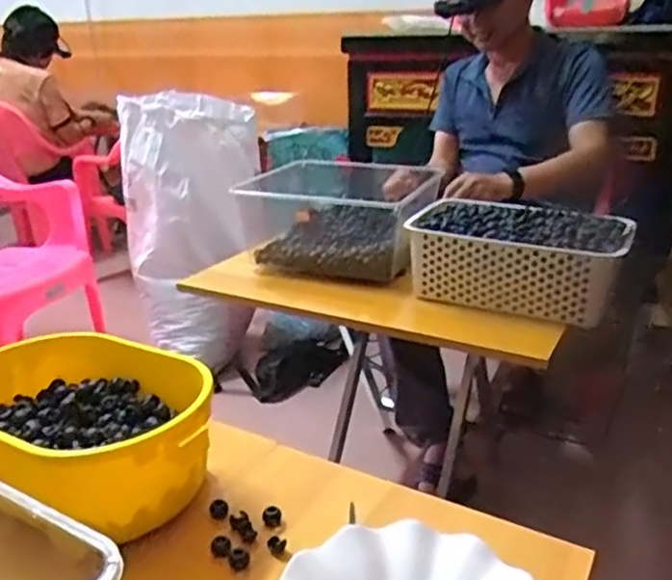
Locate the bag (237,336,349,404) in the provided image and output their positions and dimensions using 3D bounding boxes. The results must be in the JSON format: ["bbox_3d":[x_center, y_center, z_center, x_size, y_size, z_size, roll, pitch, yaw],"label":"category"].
[{"bbox_3d":[-0.110,0.206,1.759,0.267,0.139,0.063,-22,23,-4],"label":"bag"}]

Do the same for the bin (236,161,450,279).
[{"bbox_3d":[0.012,-0.115,1.151,0.295,0.135,0.224,9,23,26],"label":"bin"}]

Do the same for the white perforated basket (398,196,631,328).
[{"bbox_3d":[0.273,-0.049,1.007,0.308,0.114,0.191,9,23,25],"label":"white perforated basket"}]

